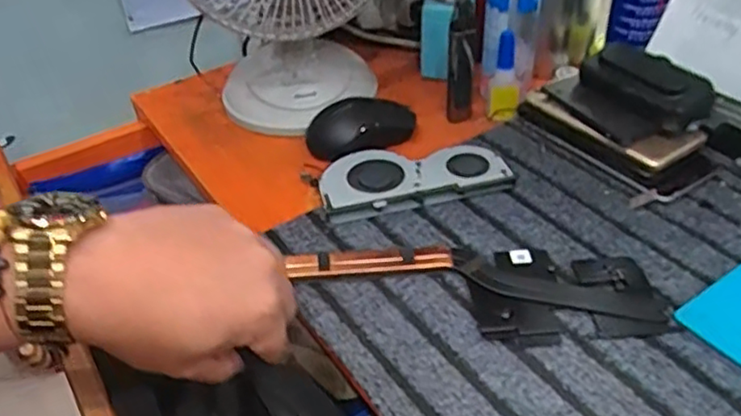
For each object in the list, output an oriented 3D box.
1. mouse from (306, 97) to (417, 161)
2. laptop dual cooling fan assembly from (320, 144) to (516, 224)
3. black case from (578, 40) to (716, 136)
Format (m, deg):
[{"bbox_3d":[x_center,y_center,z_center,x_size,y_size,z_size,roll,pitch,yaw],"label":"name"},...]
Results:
[{"bbox_3d":[-0.006,-0.075,0.582,0.100,0.034,0.055,-23,43,-22],"label":"mouse"},{"bbox_3d":[0.034,-0.026,0.531,0.149,0.011,0.075,-10,39,-8],"label":"laptop dual cooling fan assembly"},{"bbox_3d":[0.223,-0.100,0.536,0.046,0.036,0.104,-23,43,-24],"label":"black case"}]

